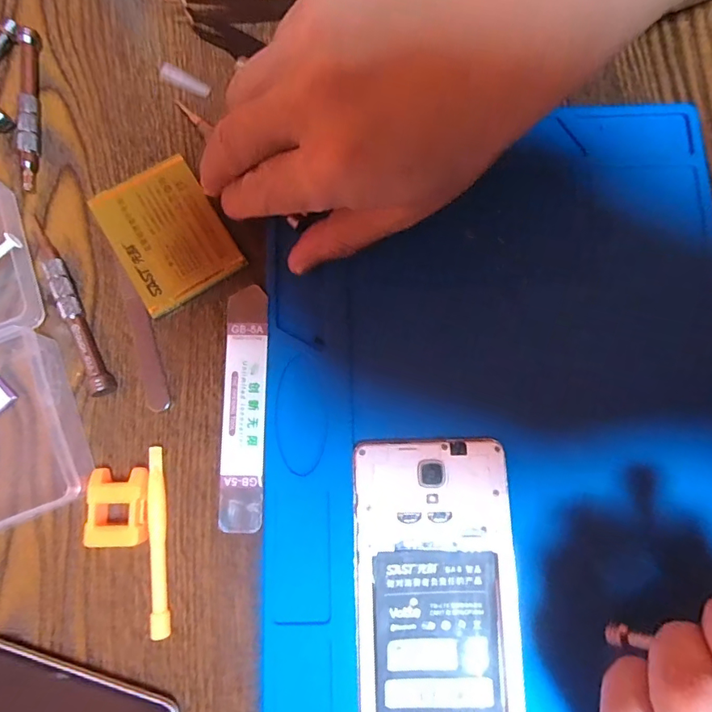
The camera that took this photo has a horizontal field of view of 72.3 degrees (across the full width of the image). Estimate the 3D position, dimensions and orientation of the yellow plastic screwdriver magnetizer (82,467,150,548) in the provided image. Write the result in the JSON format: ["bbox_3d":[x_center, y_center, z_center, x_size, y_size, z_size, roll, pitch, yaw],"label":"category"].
[{"bbox_3d":[-0.109,0.069,0.225,0.026,0.014,0.034,3,79,2],"label":"yellow plastic screwdriver magnetizer"}]

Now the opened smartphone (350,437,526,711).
[{"bbox_3d":[0.034,0.109,0.216,0.070,0.010,0.139,-3,79,1],"label":"opened smartphone"}]

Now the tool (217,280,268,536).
[{"bbox_3d":[-0.055,0.024,0.236,0.021,0.005,0.115,0,79,1],"label":"tool"}]

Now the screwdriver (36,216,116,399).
[{"bbox_3d":[-0.143,-0.026,0.245,0.011,0.010,0.101,-26,80,-4],"label":"screwdriver"}]

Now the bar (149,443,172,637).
[{"bbox_3d":[-0.091,0.084,0.226,0.008,0.007,0.083,-6,79,0],"label":"bar"}]

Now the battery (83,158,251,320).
[{"bbox_3d":[-0.098,-0.064,0.253,0.055,0.006,0.076,-31,80,-5],"label":"battery"}]

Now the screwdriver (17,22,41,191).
[{"bbox_3d":[-0.179,-0.139,0.267,0.009,0.010,0.100,-9,79,-1],"label":"screwdriver"}]

